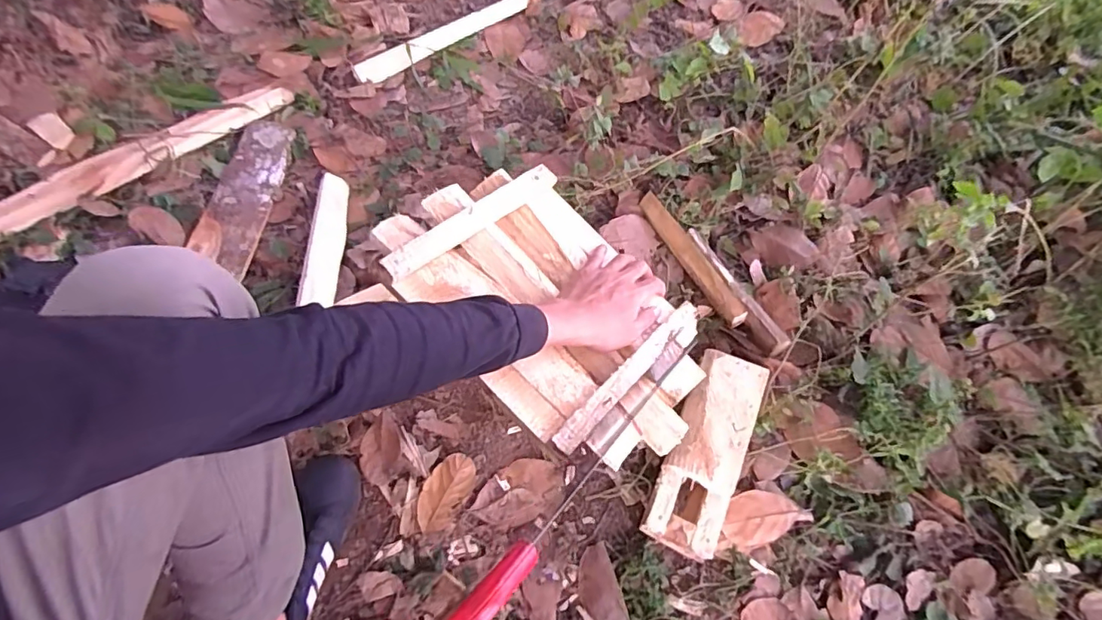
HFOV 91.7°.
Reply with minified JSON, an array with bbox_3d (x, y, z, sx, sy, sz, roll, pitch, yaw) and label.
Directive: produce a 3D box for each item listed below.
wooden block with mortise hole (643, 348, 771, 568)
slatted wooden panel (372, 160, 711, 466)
[{"bbox_3d":[0.211,0.189,0.733,0.095,0.062,0.271,23,68,8],"label":"wooden block with mortise hole"},{"bbox_3d":[0.004,-0.005,0.587,0.366,0.034,0.242,45,55,8],"label":"slatted wooden panel"}]

